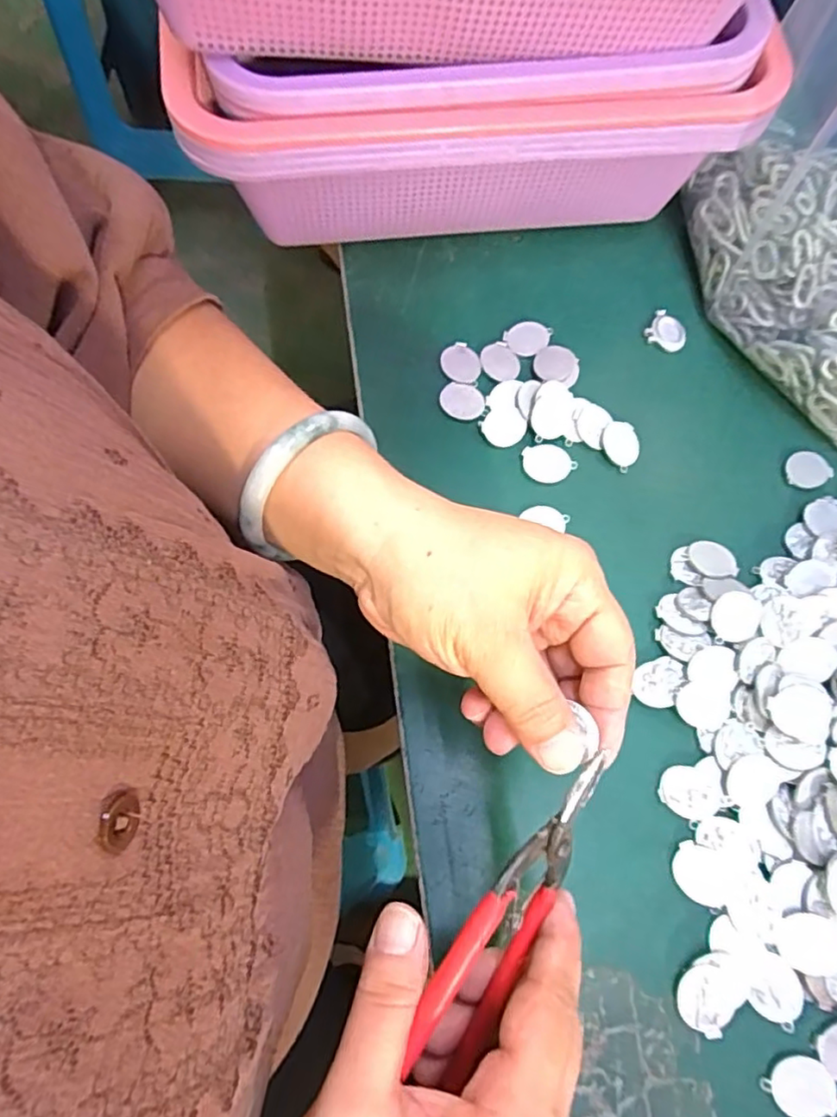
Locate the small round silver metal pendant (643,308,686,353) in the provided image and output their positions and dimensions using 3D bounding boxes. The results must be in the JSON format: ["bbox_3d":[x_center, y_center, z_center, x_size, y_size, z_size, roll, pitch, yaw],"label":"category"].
[{"bbox_3d":[0.147,-0.134,0.362,0.023,0.004,0.024,1,73,-3],"label":"small round silver metal pendant"}]

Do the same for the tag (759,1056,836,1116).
[{"bbox_3d":[0.151,0.210,0.242,0.028,0.004,0.021,4,73,-2],"label":"tag"}]

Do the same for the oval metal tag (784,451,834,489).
[{"bbox_3d":[0.213,-0.049,0.336,0.025,0.004,0.021,-2,73,-4],"label":"oval metal tag"}]

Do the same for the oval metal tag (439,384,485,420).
[{"bbox_3d":[0.024,-0.087,0.340,0.025,0.004,0.021,19,73,3],"label":"oval metal tag"}]

